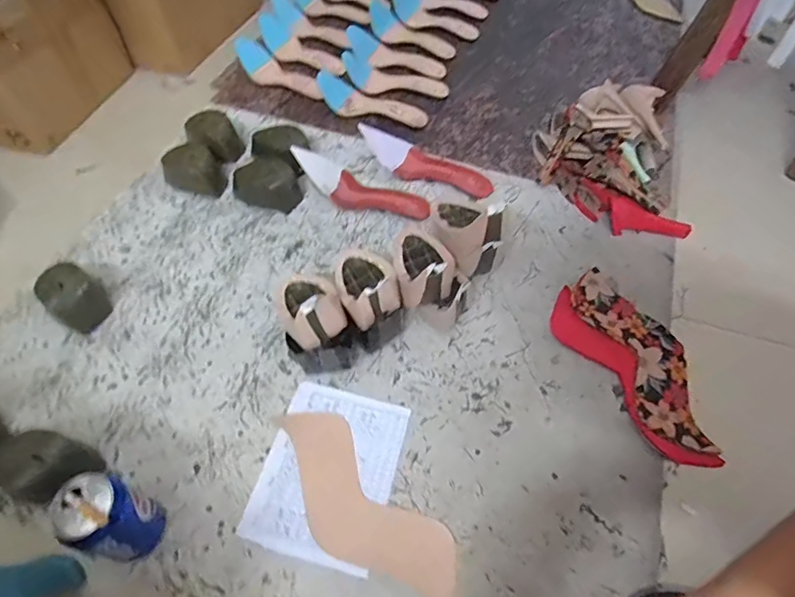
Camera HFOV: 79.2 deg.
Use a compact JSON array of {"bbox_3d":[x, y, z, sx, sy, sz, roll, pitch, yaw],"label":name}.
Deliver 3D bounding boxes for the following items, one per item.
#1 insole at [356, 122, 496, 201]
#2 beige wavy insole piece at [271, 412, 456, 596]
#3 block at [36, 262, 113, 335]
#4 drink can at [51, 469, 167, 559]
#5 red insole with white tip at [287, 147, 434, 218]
[{"bbox_3d":[0.048,-0.239,0.828,0.244,0.049,0.073,20,58,13],"label":"insole"},{"bbox_3d":[-0.044,0.230,0.535,0.101,0.006,0.260,-38,67,-24],"label":"beige wavy insole piece"},{"bbox_3d":[-0.446,-0.001,0.664,0.081,0.068,0.071,34,63,21],"label":"block"},{"bbox_3d":[-0.279,0.217,0.474,0.065,0.114,0.061,0,56,0],"label":"drink can"},{"bbox_3d":[-0.060,-0.187,0.790,0.237,0.060,0.081,27,60,17],"label":"red insole with white tip"}]

